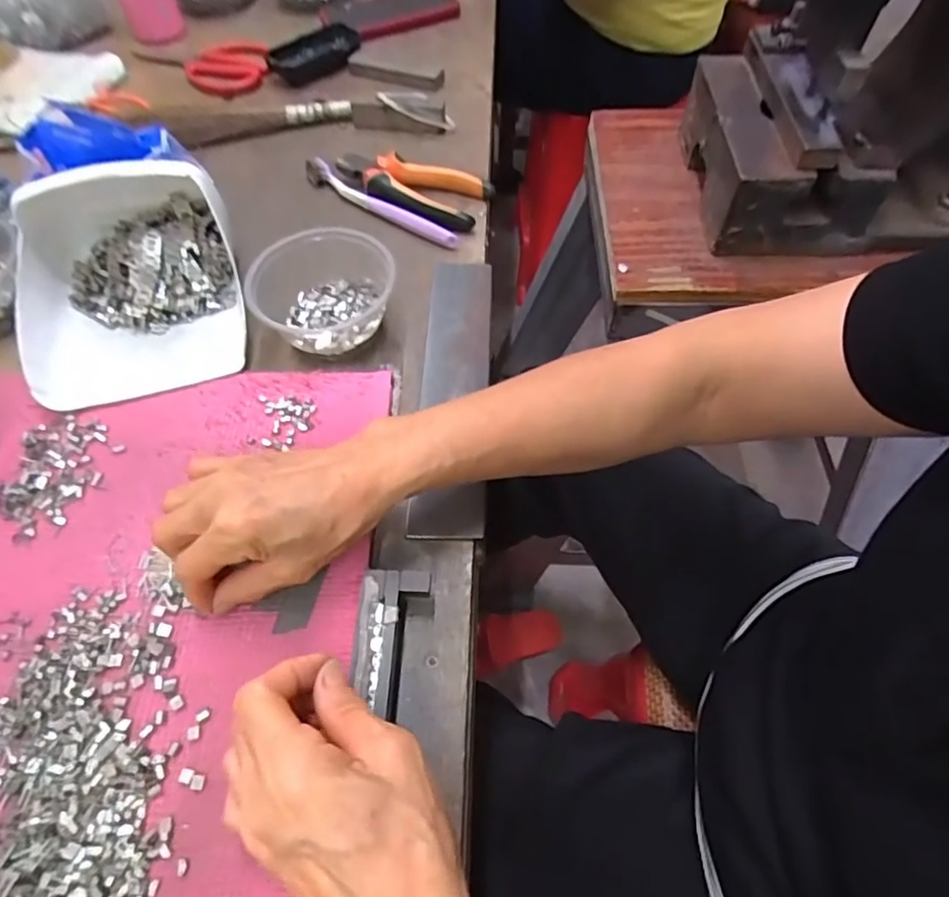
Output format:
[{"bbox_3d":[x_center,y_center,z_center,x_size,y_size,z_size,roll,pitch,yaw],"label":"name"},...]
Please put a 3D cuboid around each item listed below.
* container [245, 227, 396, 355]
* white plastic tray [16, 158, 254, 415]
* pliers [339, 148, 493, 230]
[{"bbox_3d":[-0.114,-0.122,0.447,0.105,0.050,0.101,-14,59,-7],"label":"container"},{"bbox_3d":[-0.263,-0.135,0.436,0.156,0.079,0.178,-16,60,-9],"label":"white plastic tray"},{"bbox_3d":[-0.063,-0.240,0.540,0.145,0.023,0.067,17,60,13],"label":"pliers"}]

